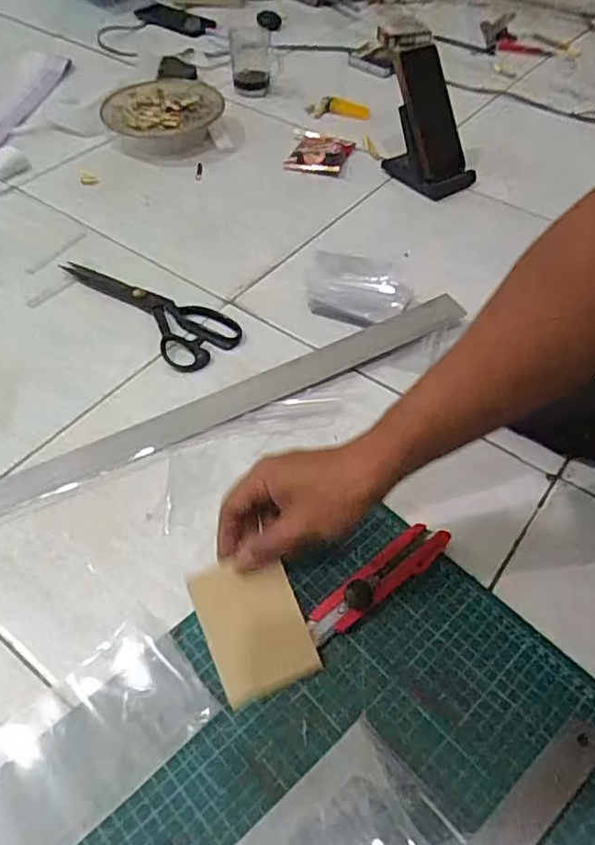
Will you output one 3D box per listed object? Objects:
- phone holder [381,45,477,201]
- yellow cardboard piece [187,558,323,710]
[{"bbox_3d":[0.188,-0.416,0.851,0.108,0.137,0.126,-20,55,-18],"label":"phone holder"},{"bbox_3d":[-0.031,0.145,0.444,0.070,0.009,0.094,-19,78,-15],"label":"yellow cardboard piece"}]

